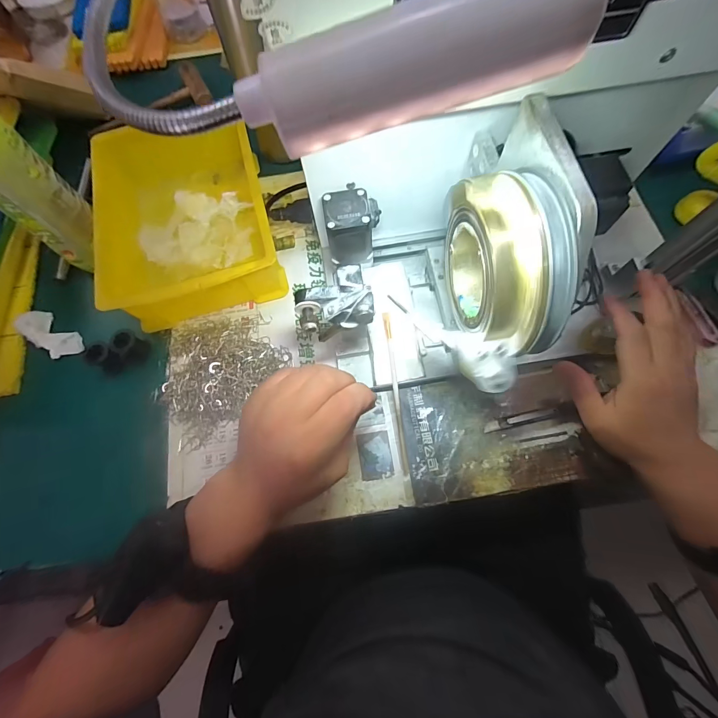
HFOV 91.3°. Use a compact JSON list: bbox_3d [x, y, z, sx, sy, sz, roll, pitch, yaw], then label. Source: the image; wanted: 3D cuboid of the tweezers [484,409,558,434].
[{"bbox_3d":[0.163,0.061,0.353,0.075,0.006,0.011,-12,73,-2],"label":"tweezers"}]

